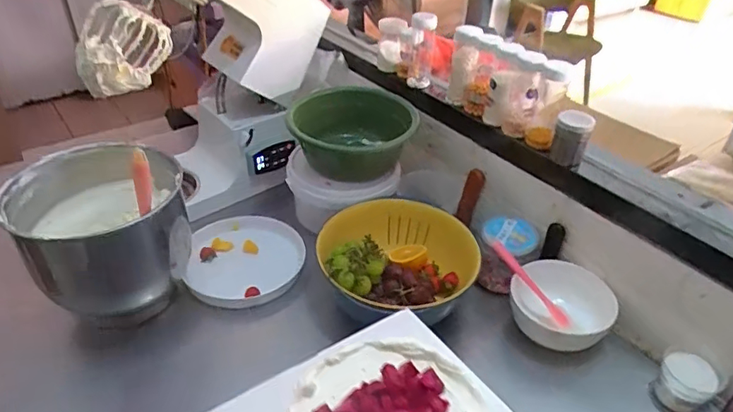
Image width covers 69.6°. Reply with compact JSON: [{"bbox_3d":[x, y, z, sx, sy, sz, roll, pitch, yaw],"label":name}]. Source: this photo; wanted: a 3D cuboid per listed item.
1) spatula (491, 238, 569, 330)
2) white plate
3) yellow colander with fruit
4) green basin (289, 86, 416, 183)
[{"bbox_3d":[0.255,0.122,0.826,0.018,0.020,0.163,-30,74,-35],"label":"spatula"},{"bbox_3d":[-0.197,0.084,0.874,0.178,0.038,0.172,6,42,-5],"label":"white plate"},{"bbox_3d":[0.040,0.085,0.831,0.223,0.094,0.241,-5,37,-8],"label":"yellow colander with fruit"},{"bbox_3d":[-0.028,-0.146,1.001,0.221,0.124,0.221,1,37,-1],"label":"green basin"}]

